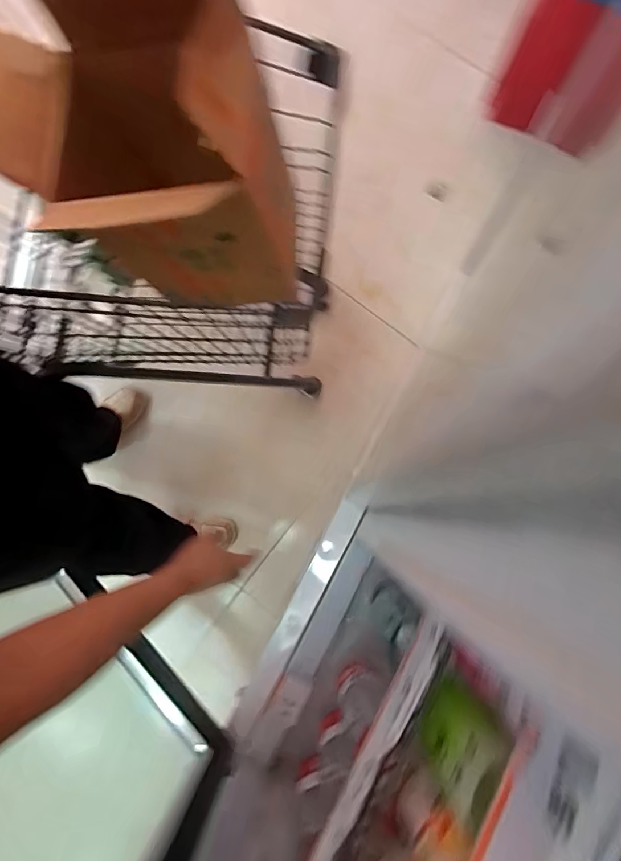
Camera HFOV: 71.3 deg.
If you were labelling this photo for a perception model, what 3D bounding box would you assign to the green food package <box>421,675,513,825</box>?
[{"bbox_3d":[0.118,0.251,0.353,0.020,0.107,0.074,30,78,6],"label":"green food package"}]

